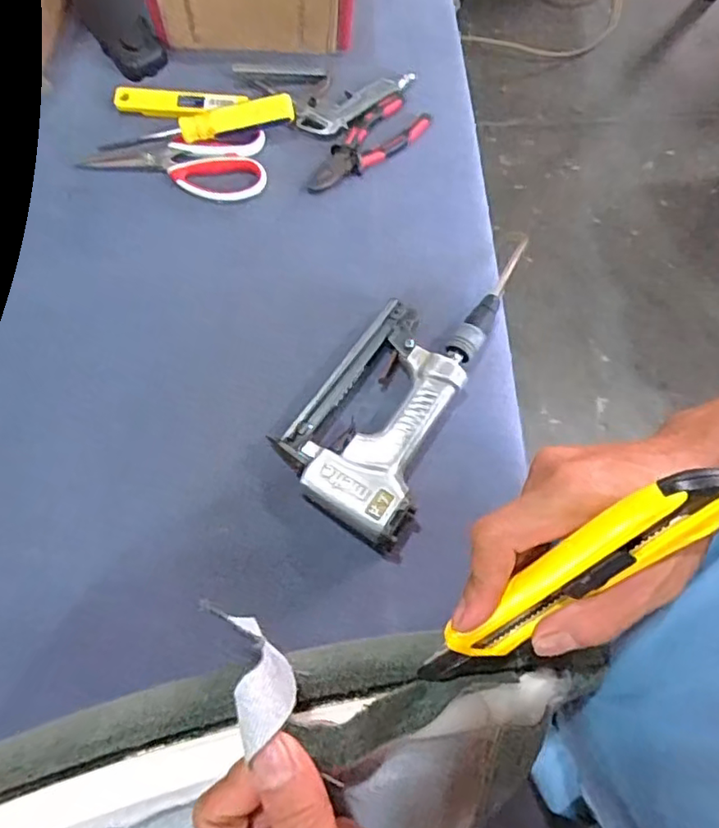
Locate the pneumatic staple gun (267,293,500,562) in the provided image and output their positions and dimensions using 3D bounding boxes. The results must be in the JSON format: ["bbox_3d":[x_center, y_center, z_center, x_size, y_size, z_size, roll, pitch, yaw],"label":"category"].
[{"bbox_3d":[0.034,-0.014,0.541,0.129,0.040,0.240,29,73,7],"label":"pneumatic staple gun"}]

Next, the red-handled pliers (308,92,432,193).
[{"bbox_3d":[0.005,-0.277,0.635,0.148,0.018,0.057,-41,78,-14],"label":"red-handled pliers"}]

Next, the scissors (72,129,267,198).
[{"bbox_3d":[-0.183,-0.255,0.617,0.174,0.017,0.073,5,71,-1],"label":"scissors"}]

